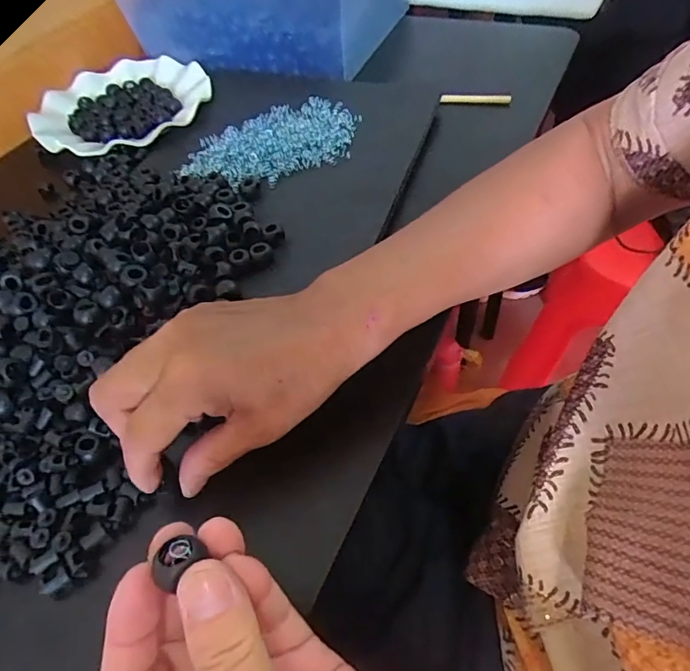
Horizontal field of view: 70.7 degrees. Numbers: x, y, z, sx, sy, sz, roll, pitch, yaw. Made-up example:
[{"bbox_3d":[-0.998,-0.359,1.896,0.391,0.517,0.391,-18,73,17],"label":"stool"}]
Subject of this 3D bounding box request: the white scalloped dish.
[{"bbox_3d":[-0.238,-0.246,0.523,0.182,0.022,0.184,-2,53,2],"label":"white scalloped dish"}]

